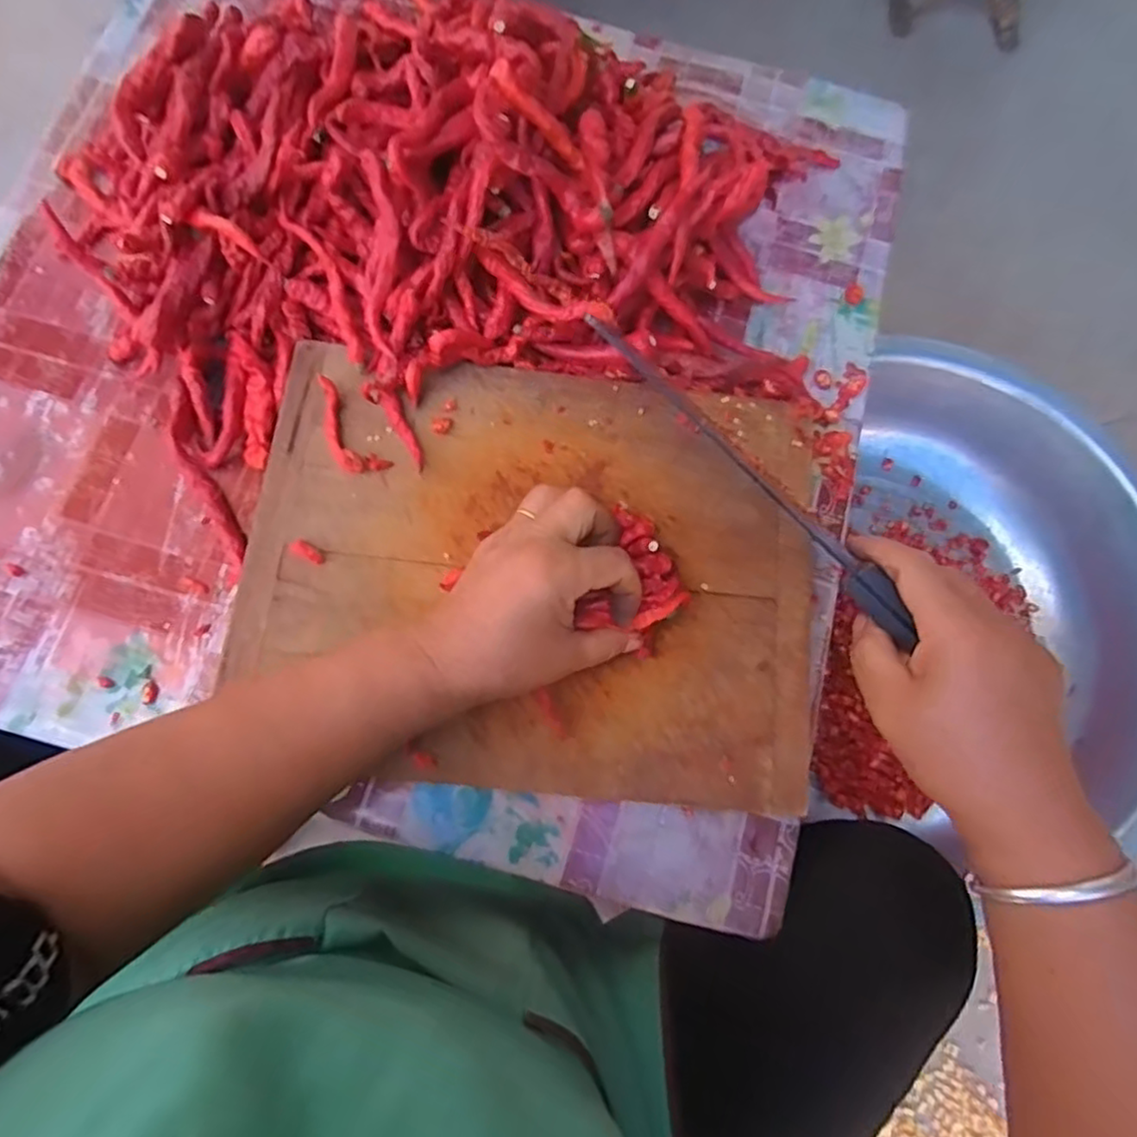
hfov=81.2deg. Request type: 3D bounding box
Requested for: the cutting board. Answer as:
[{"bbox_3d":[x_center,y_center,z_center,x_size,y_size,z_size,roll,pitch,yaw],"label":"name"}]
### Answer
[{"bbox_3d":[-0.010,0.002,0.409,0.351,0.034,0.254,6,75,0],"label":"cutting board"}]

